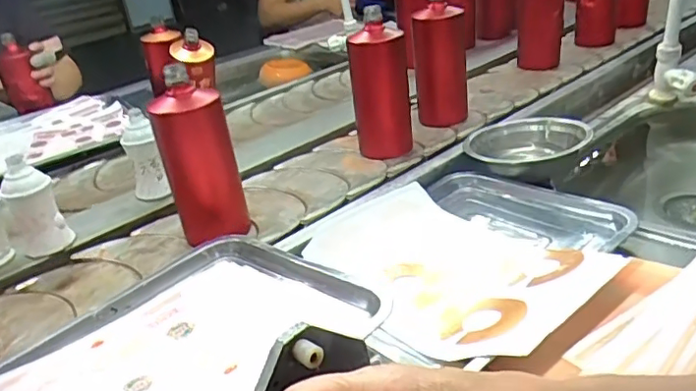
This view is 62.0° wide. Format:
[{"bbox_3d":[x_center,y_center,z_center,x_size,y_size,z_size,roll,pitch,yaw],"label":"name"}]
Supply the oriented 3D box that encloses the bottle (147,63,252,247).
[{"bbox_3d":[-0.180,-0.039,0.703,0.077,0.198,0.077,-16,29,-19],"label":"bottle"}]

